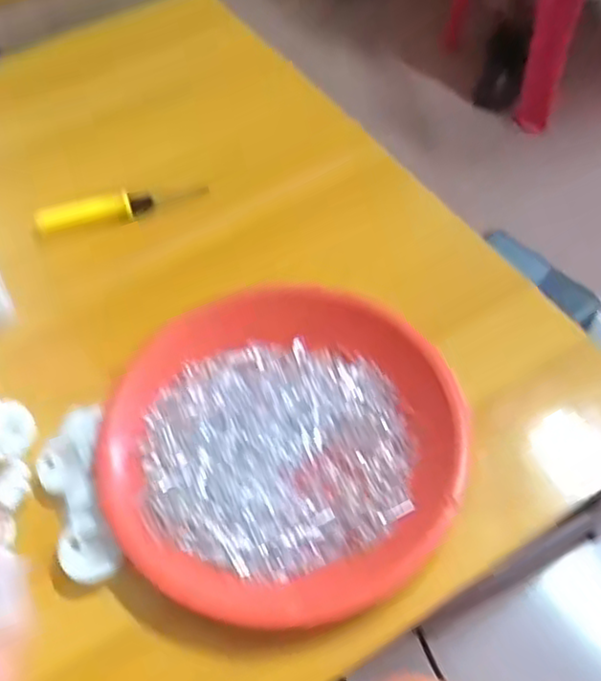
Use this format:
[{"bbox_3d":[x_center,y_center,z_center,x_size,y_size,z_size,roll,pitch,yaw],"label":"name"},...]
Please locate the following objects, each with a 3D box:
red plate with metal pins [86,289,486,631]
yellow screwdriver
[{"bbox_3d":[-0.013,0.053,0.376,0.182,0.036,0.194,-1,56,1],"label":"red plate with metal pins"},{"bbox_3d":[-0.131,-0.099,0.496,0.122,0.016,0.017,-13,56,-6],"label":"yellow screwdriver"}]

